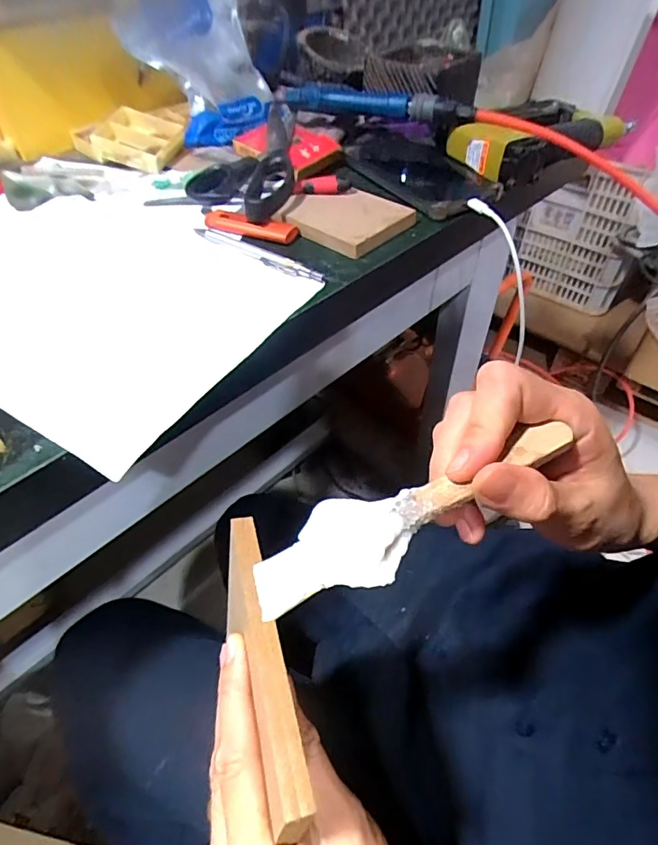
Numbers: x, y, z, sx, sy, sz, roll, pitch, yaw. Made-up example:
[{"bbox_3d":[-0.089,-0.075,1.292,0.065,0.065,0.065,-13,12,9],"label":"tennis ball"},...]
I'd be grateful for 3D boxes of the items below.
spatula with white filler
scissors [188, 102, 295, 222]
[{"bbox_3d":[0.033,0.035,0.185,0.136,0.011,0.035,-27,51,-4],"label":"spatula with white filler"},{"bbox_3d":[-0.079,-0.268,0.464,0.091,0.033,0.236,-1,49,2],"label":"scissors"}]

